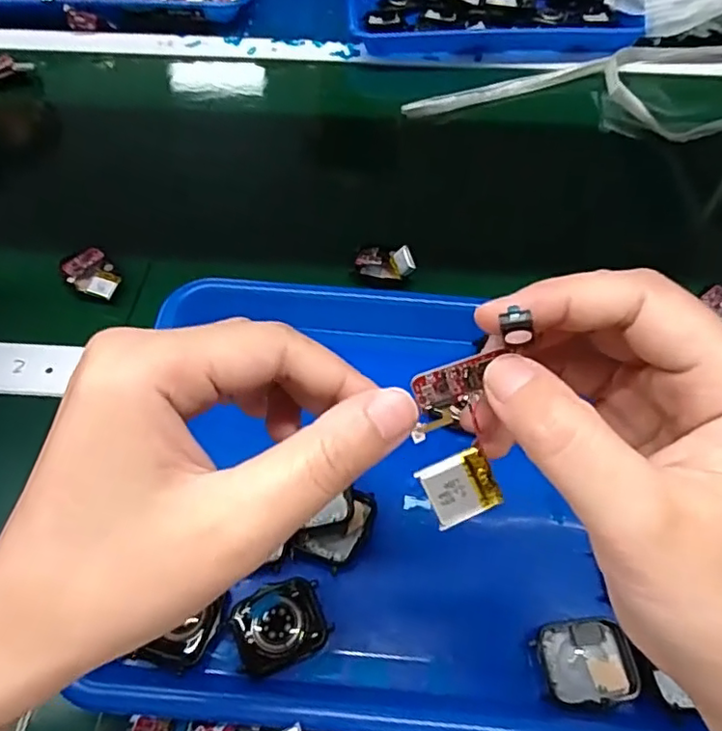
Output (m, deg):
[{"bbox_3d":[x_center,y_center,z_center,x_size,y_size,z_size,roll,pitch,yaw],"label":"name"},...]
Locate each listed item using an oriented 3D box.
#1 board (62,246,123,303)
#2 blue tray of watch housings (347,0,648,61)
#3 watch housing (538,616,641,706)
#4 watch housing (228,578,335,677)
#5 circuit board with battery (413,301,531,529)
[{"bbox_3d":[-0.200,-0.067,0.440,0.031,0.016,0.055,-34,62,-22],"label":"board"},{"bbox_3d":[0.143,-0.437,0.694,0.315,0.034,0.232,-3,55,-3],"label":"blue tray of watch housings"},{"bbox_3d":[0.109,0.140,0.279,0.044,0.005,0.036,-4,55,-4],"label":"watch housing"},{"bbox_3d":[-0.040,0.124,0.283,0.045,0.005,0.036,-21,58,-16],"label":"watch housing"},{"bbox_3d":[0.028,0.016,0.164,0.026,0.065,0.014,4,20,2],"label":"circuit board with battery"}]

